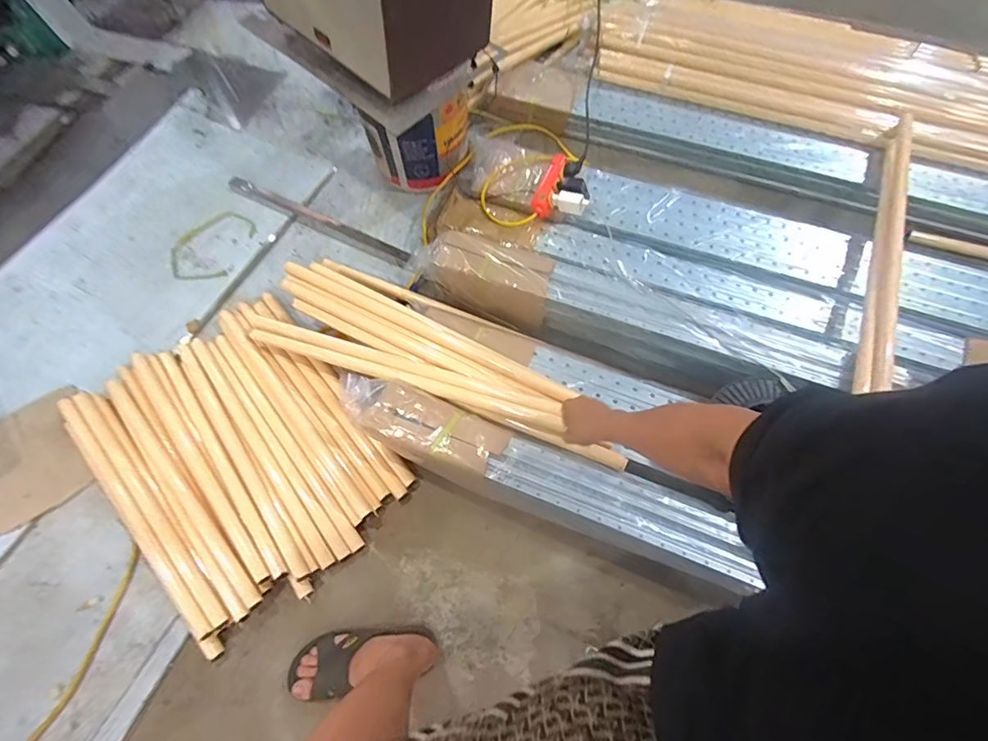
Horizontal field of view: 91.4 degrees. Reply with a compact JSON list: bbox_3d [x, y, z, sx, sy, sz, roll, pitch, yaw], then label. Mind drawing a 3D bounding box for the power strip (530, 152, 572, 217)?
[{"bbox_3d":[0.135,-0.443,1.146,0.054,0.034,0.149,24,95,10],"label":"power strip"}]

